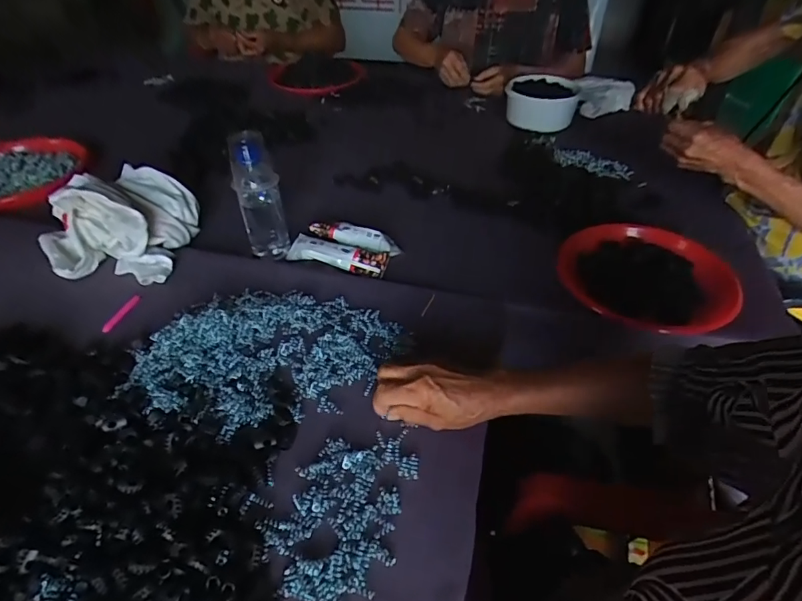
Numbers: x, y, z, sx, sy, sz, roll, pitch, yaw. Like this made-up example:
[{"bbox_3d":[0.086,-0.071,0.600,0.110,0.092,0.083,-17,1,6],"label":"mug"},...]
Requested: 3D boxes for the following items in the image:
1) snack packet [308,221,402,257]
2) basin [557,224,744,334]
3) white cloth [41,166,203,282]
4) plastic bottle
[{"bbox_3d":[-0.072,-0.098,0.716,0.149,0.024,0.035,22,47,22],"label":"snack packet"},{"bbox_3d":[0.332,-0.012,0.659,0.207,0.084,0.222,-34,52,-31],"label":"basin"},{"bbox_3d":[-0.418,-0.117,0.677,0.197,0.095,0.194,1,43,1],"label":"white cloth"},{"bbox_3d":[-0.201,-0.151,0.664,0.062,0.163,0.051,-17,46,-18],"label":"plastic bottle"}]

